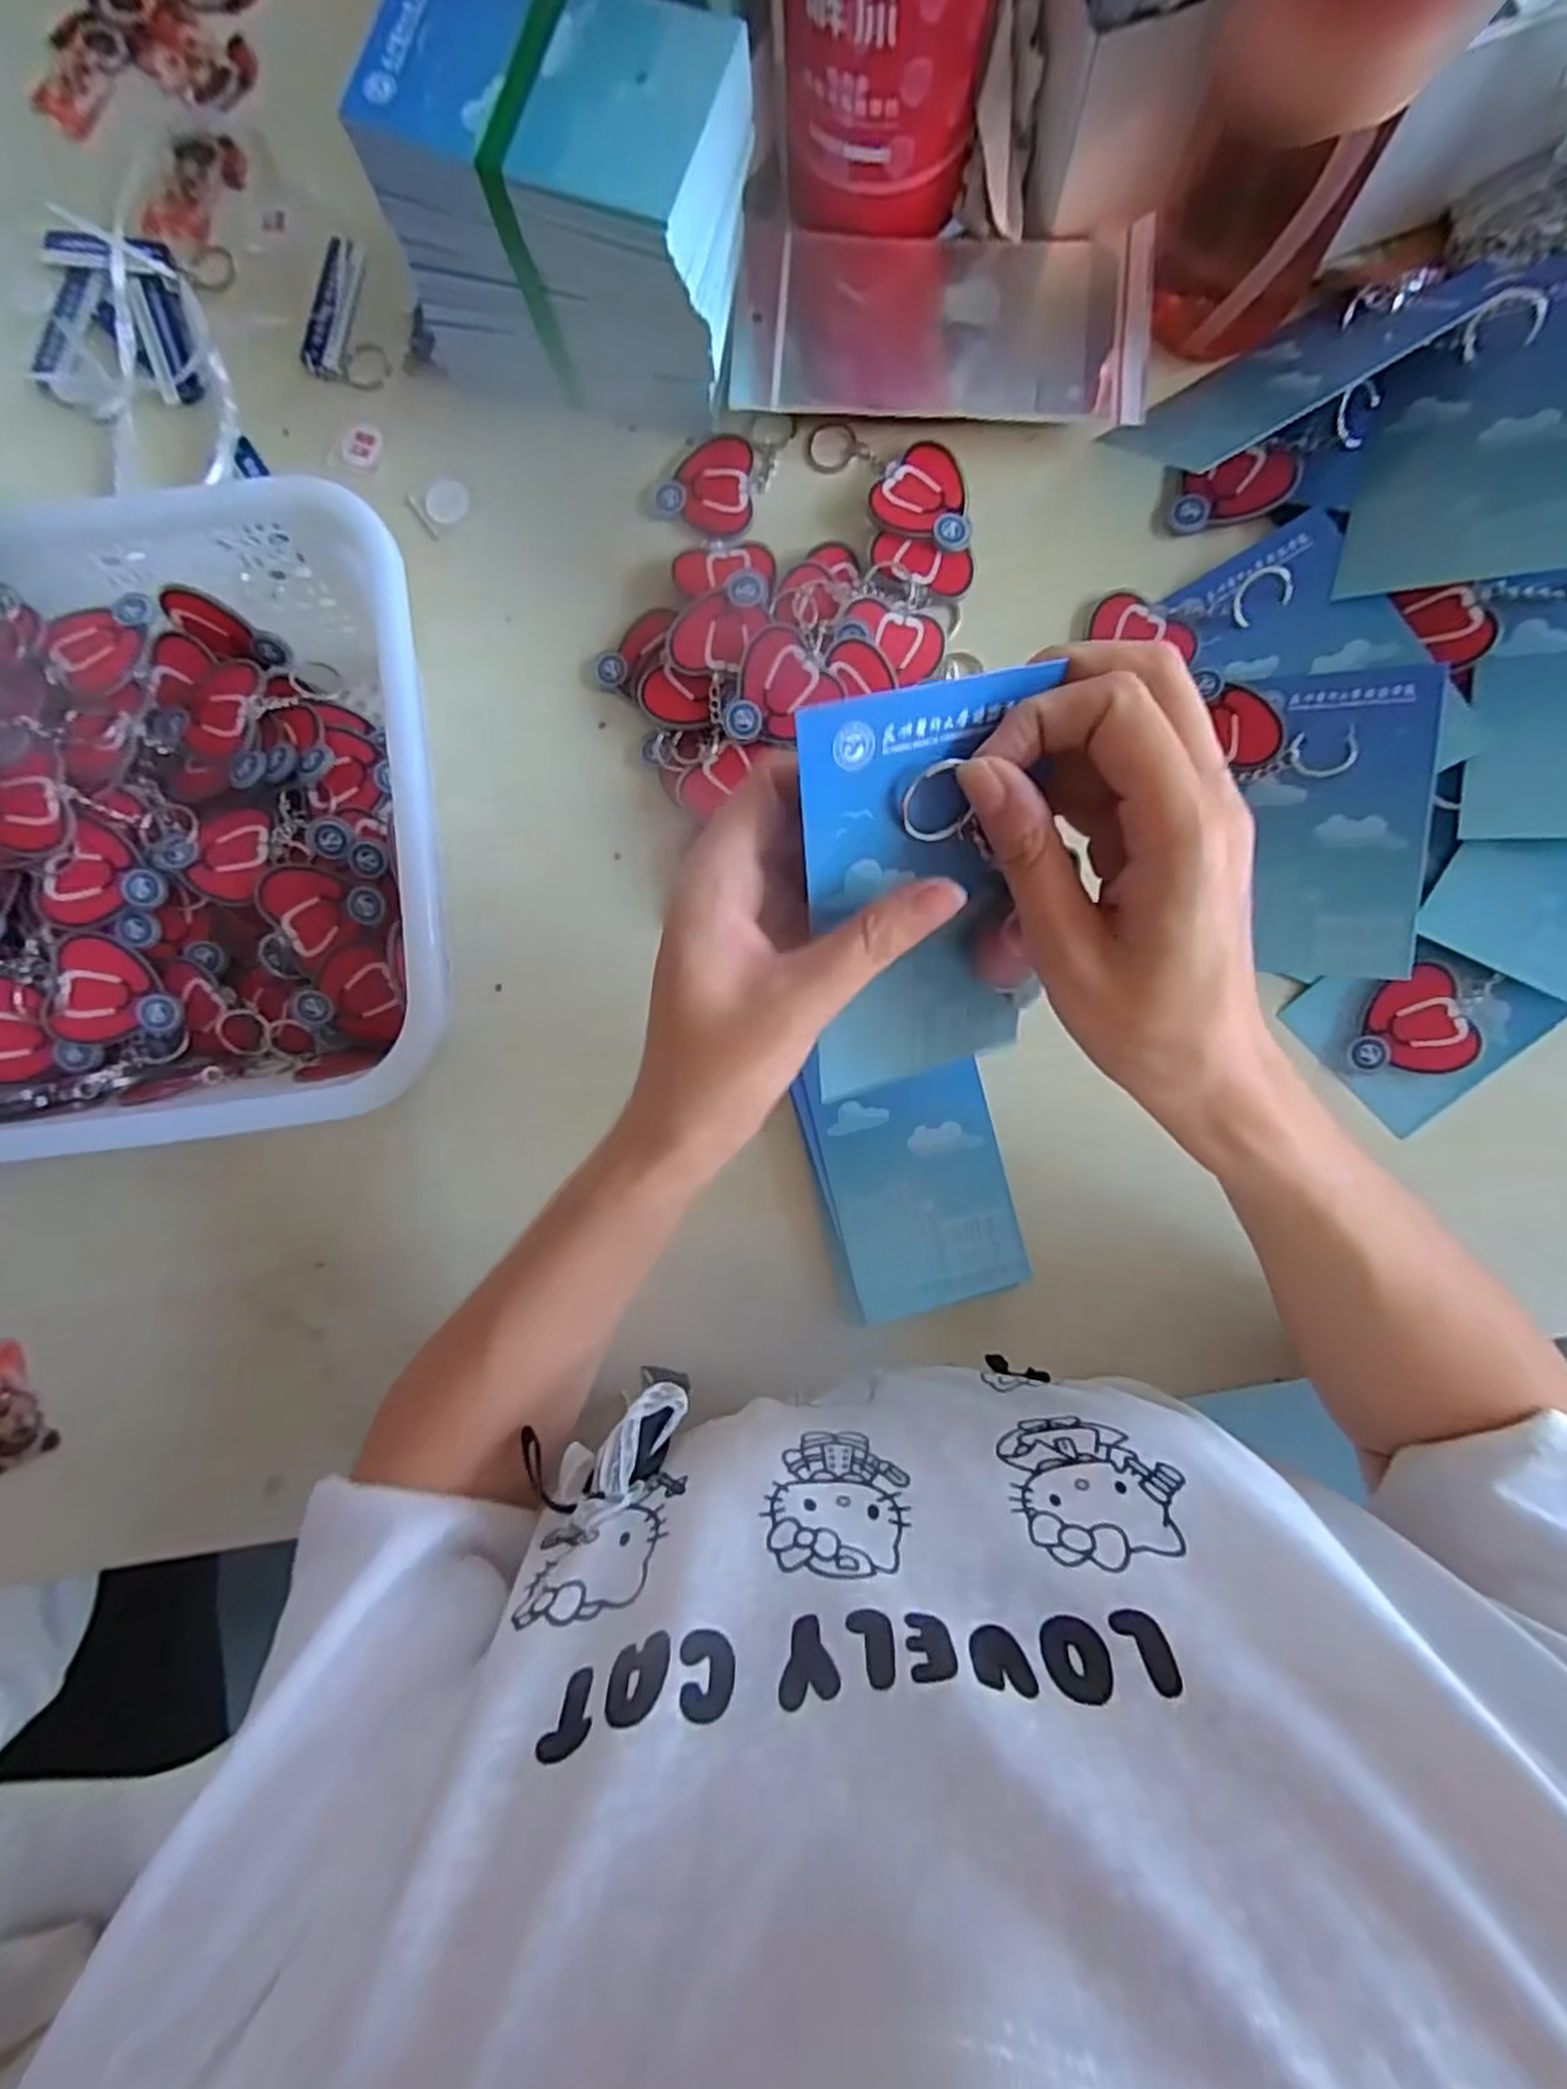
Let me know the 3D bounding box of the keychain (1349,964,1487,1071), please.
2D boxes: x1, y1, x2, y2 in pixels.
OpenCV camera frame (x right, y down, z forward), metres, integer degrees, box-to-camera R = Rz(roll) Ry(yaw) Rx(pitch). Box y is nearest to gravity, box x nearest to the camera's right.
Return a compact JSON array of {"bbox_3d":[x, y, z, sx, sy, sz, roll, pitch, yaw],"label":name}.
[{"bbox_3d":[0.287,-0.012,0.349,0.047,0.010,0.048,1,88,3],"label":"keychain"}]

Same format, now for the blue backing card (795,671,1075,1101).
[{"bbox_3d":[0.045,-0.042,0.245,0.074,0.004,0.135,-16,130,-12],"label":"blue backing card"}]

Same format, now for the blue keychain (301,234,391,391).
[{"bbox_3d":[-0.225,-0.383,0.401,0.043,0.004,0.073,10,88,4],"label":"blue keychain"}]

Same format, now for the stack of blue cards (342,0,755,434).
[{"bbox_3d":[-0.088,-0.359,0.339,0.136,0.107,0.085,19,89,4],"label":"stack of blue cards"}]

